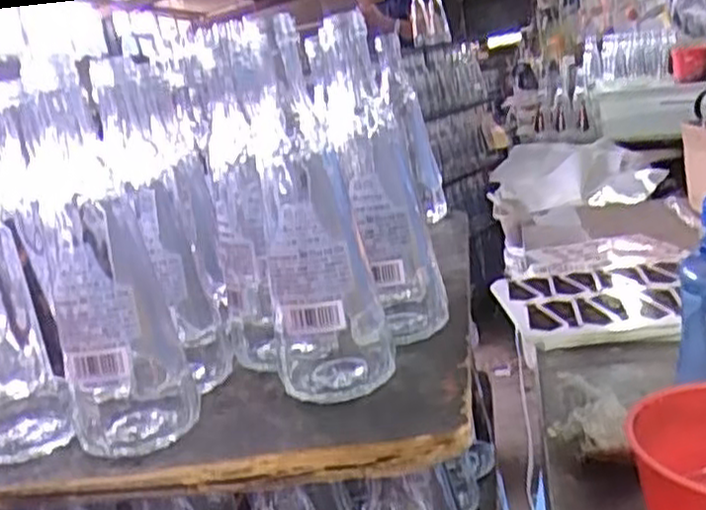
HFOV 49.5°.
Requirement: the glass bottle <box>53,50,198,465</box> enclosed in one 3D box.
[{"bbox_3d":[-0.135,0.009,0.410,0.065,0.192,0.059,-14,13,-13],"label":"glass bottle"}]

